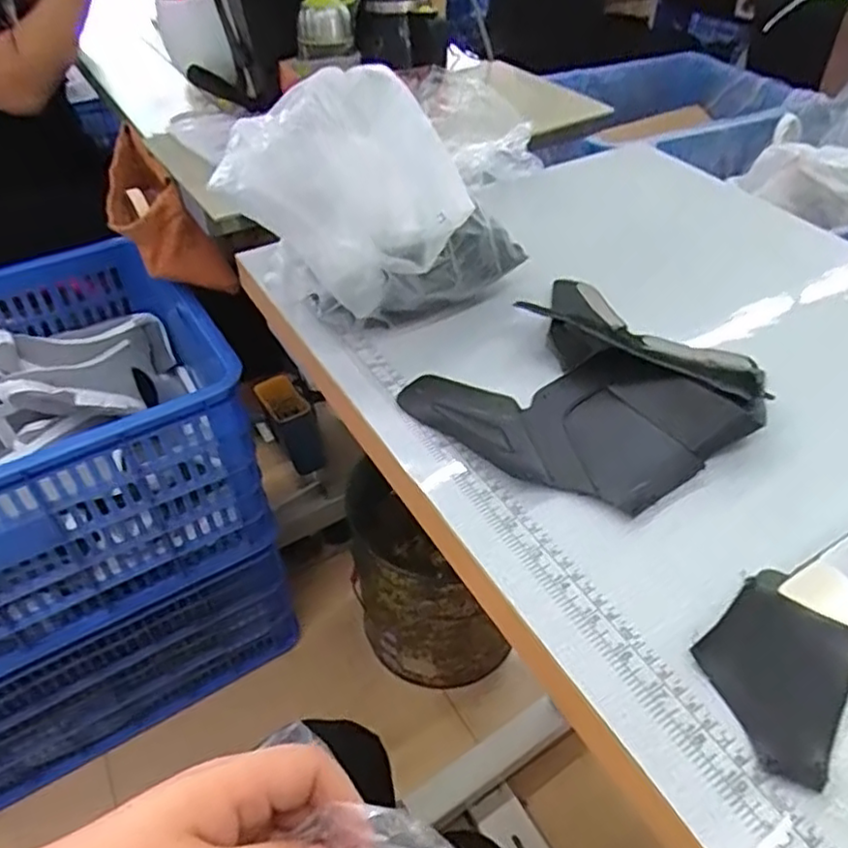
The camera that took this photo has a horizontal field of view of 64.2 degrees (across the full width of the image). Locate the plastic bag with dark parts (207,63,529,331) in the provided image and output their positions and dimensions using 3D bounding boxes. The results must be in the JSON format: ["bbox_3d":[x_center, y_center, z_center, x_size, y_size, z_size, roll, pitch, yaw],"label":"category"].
[{"bbox_3d":[-0.045,-0.173,0.543,0.189,0.158,0.164,25,50,24],"label":"plastic bag with dark parts"}]

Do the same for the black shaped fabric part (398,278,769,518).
[{"bbox_3d":[0.122,-0.027,0.504,0.224,0.031,0.194,27,50,25],"label":"black shaped fabric part"}]

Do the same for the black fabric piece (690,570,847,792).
[{"bbox_3d":[0.193,0.127,0.358,0.102,0.013,0.075,-34,53,-30],"label":"black fabric piece"}]

